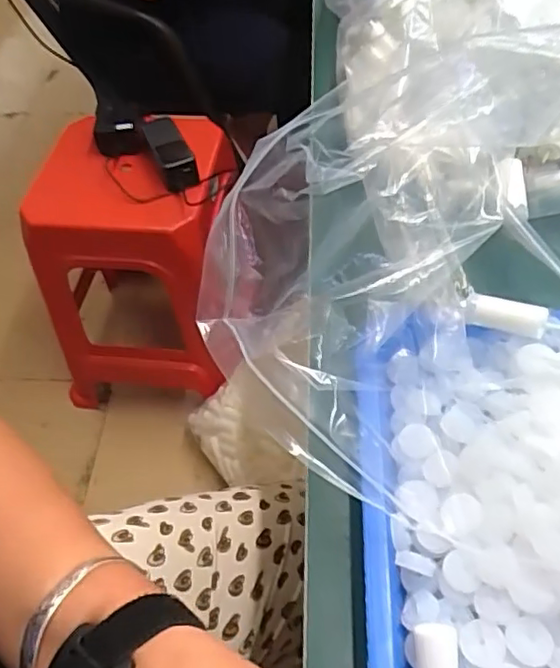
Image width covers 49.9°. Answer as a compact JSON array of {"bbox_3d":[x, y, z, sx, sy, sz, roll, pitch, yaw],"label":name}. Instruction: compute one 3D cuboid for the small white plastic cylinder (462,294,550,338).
[{"bbox_3d":[0.142,-0.012,0.380,0.048,0.017,0.013,13,55,30],"label":"small white plastic cylinder"}]

